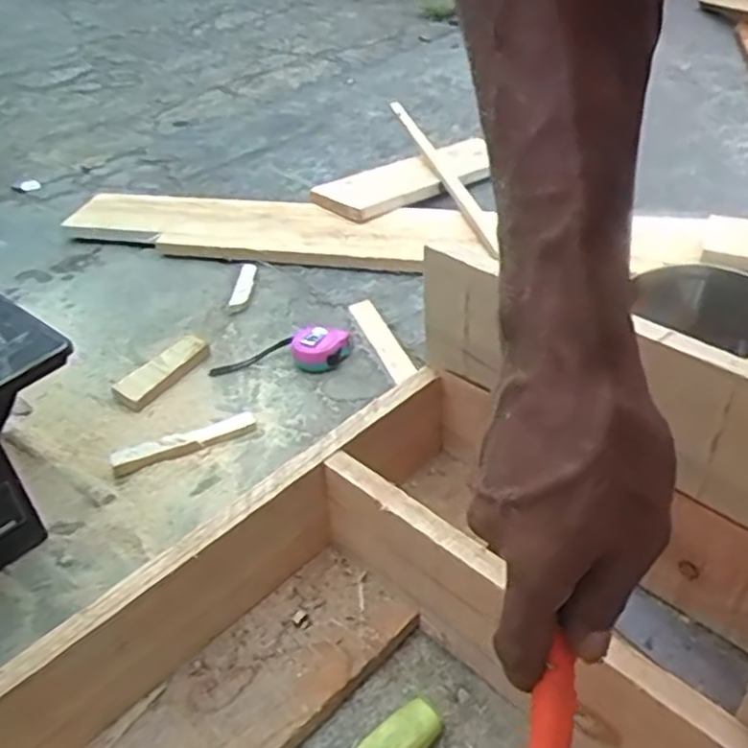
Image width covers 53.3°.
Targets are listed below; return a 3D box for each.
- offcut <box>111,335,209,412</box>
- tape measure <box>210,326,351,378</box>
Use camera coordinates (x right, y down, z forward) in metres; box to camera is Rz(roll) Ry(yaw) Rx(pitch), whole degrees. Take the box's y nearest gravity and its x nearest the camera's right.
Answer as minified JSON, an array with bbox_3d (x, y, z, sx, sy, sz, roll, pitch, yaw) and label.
[{"bbox_3d":[-0.241,-0.007,0.850,0.039,0.022,0.121,20,47,27],"label":"offcut"},{"bbox_3d":[-0.108,-0.032,0.867,0.156,0.033,0.066,-5,41,2],"label":"tape measure"}]

